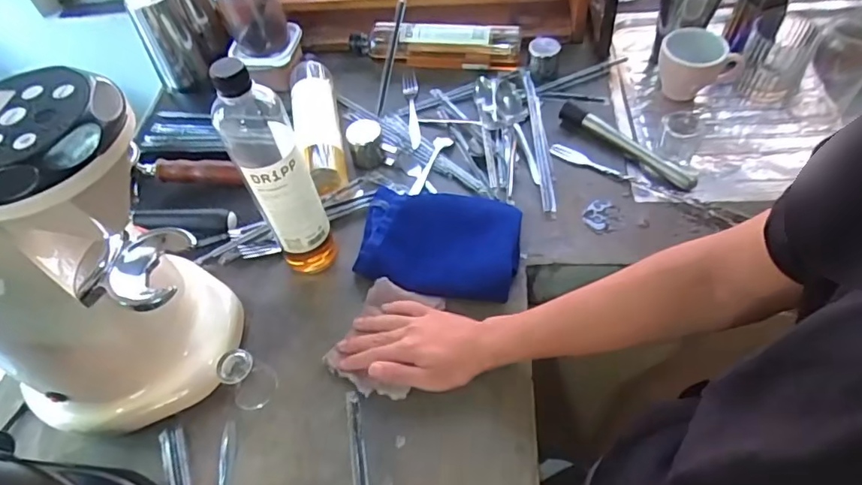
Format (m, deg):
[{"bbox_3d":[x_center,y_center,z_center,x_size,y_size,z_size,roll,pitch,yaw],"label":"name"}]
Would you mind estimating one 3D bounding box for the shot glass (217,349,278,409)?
[{"bbox_3d":[-0.190,0.139,0.541,0.045,0.055,0.042,-3,53,4],"label":"shot glass"}]

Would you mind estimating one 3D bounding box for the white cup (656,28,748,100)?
[{"bbox_3d":[0.390,-0.262,0.769,0.118,0.072,0.072,-15,54,-5],"label":"white cup"}]

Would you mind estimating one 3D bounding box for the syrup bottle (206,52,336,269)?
[{"bbox_3d":[-0.155,-0.059,0.542,0.064,0.263,0.059,-20,54,-9],"label":"syrup bottle"}]

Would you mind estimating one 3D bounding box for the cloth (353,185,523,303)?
[{"bbox_3d":[0.007,-0.001,0.631,0.190,0.038,0.128,10,57,10],"label":"cloth"}]

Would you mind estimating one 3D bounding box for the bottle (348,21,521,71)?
[{"bbox_3d":[0.002,-0.320,0.836,0.272,0.065,0.050,6,55,10],"label":"bottle"}]

